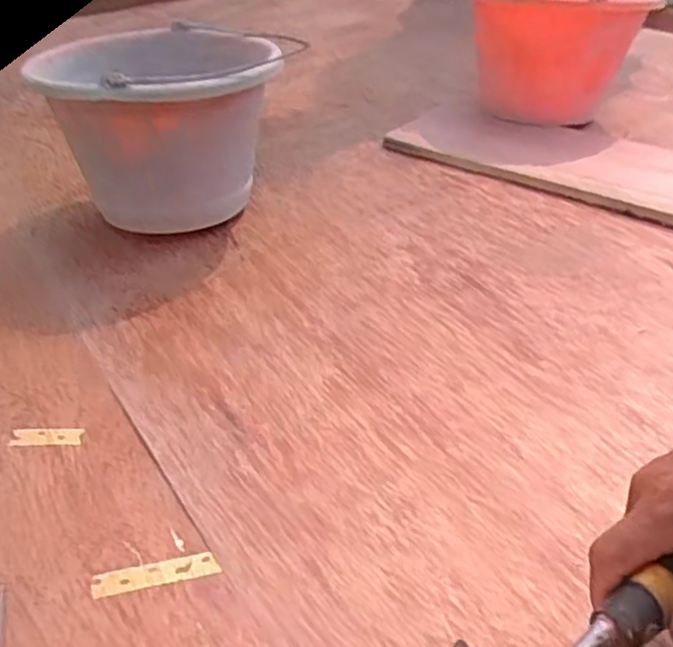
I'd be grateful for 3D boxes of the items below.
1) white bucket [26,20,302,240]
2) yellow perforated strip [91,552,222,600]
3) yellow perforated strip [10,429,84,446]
[{"bbox_3d":[-0.152,-0.184,0.707,0.189,0.181,0.182,4,38,8],"label":"white bucket"},{"bbox_3d":[-0.109,0.150,0.421,0.074,0.004,0.017,-9,38,-9],"label":"yellow perforated strip"},{"bbox_3d":[-0.212,0.082,0.513,0.049,0.004,0.016,-3,38,-1],"label":"yellow perforated strip"}]

